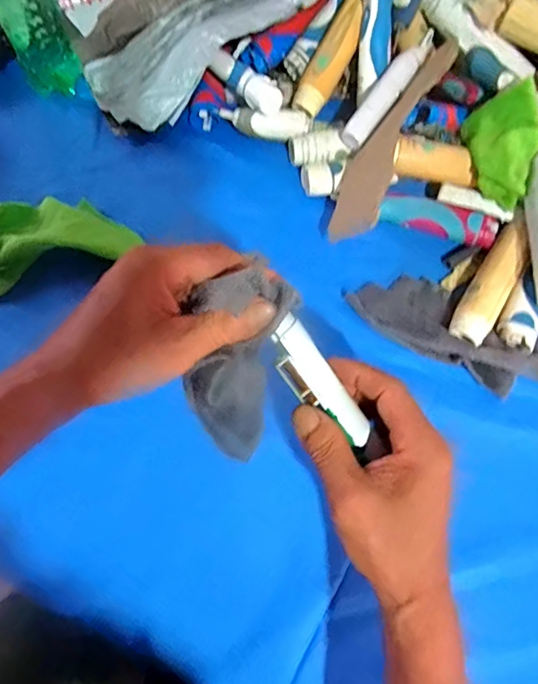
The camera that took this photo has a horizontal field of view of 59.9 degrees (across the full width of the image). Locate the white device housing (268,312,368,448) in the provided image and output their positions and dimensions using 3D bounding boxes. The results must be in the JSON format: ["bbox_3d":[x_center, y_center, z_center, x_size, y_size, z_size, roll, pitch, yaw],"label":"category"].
[{"bbox_3d":[0.031,0.027,0.291,0.028,0.014,0.093,-41,105,-14],"label":"white device housing"}]

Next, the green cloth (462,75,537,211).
[{"bbox_3d":[0.222,-0.186,0.437,0.058,0.049,0.101,-4,71,-3],"label":"green cloth"}]

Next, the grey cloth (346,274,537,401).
[{"bbox_3d":[0.166,-0.015,0.427,0.181,0.021,0.070,30,73,8],"label":"grey cloth"}]

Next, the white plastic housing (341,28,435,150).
[{"bbox_3d":[0.123,-0.256,0.472,0.027,0.023,0.148,34,70,10],"label":"white plastic housing"}]

